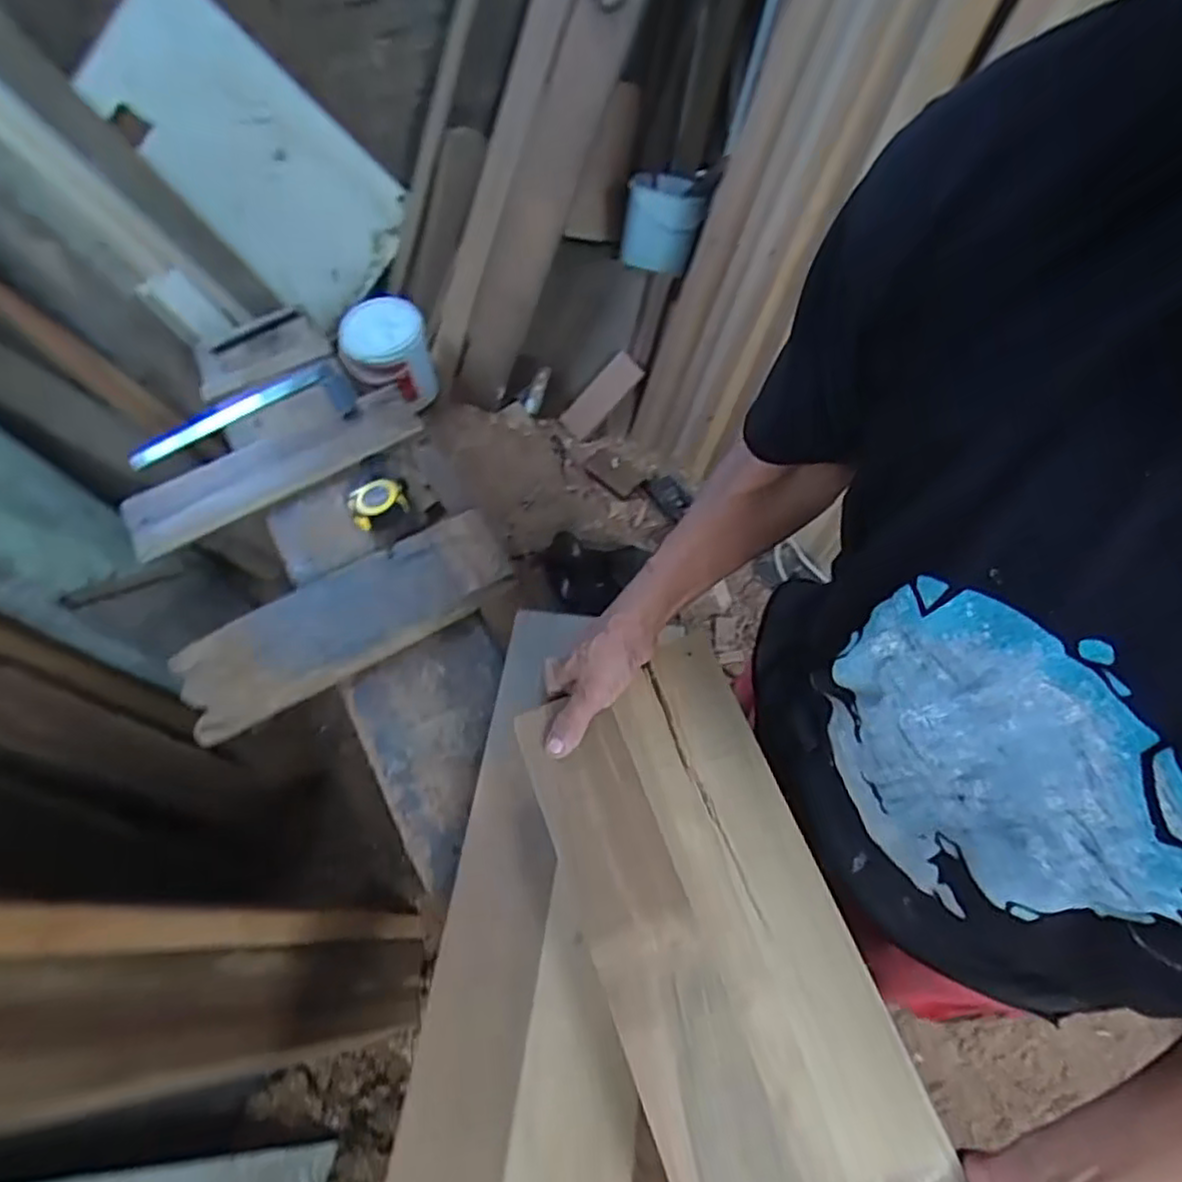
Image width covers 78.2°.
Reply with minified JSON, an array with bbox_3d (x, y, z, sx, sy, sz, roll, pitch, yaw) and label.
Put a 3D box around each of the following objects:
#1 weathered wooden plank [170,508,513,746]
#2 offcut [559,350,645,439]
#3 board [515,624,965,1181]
[{"bbox_3d":[-0.285,0.029,0.854,0.382,0.030,0.132,-28,63,-16],"label":"weathered wooden plank"},{"bbox_3d":[0.027,-0.471,1.755,0.076,0.018,0.220,43,104,-9],"label":"offcut"},{"bbox_3d":[0.148,0.383,0.509,0.185,0.028,0.707,-17,67,-11],"label":"board"}]

